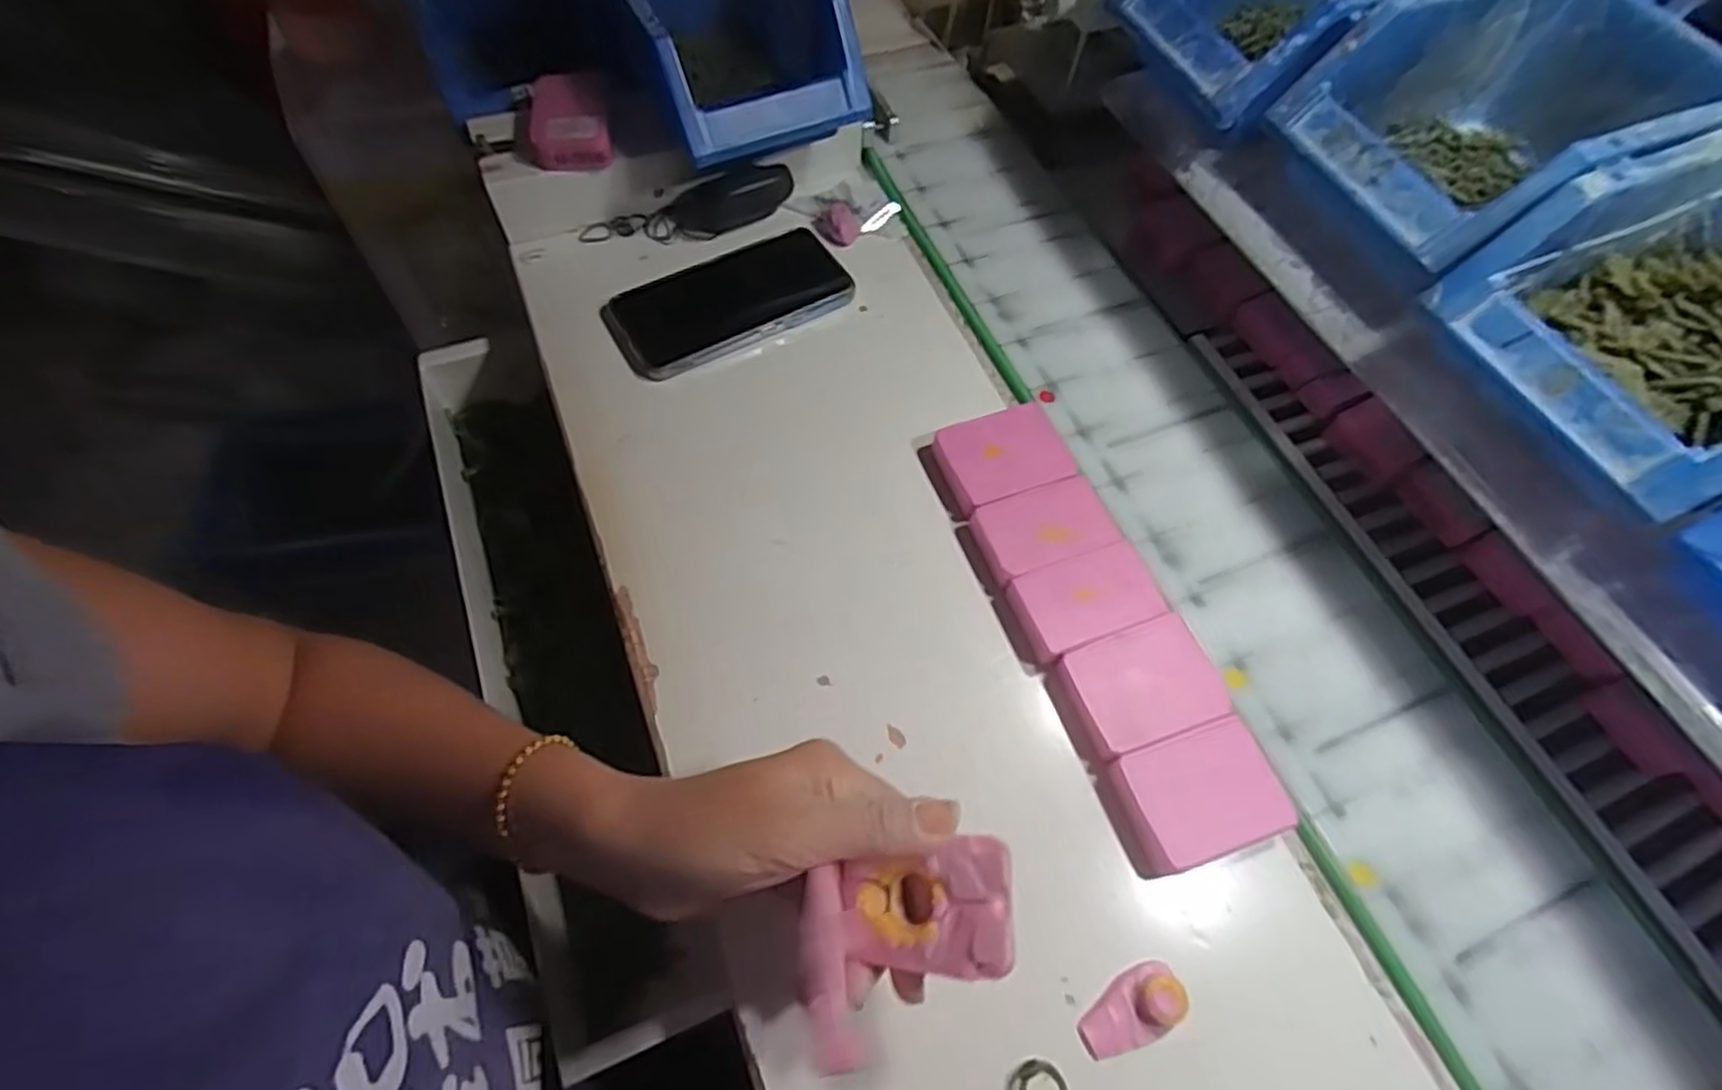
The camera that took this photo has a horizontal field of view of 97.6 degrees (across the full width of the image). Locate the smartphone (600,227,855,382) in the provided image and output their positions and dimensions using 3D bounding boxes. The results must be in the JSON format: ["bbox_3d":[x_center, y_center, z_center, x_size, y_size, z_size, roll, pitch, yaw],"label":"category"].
[{"bbox_3d":[-0.084,-0.158,0.483,0.150,0.013,0.075,-27,67,-17],"label":"smartphone"}]

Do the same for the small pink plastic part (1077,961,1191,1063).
[{"bbox_3d":[0.113,0.193,0.311,0.045,0.013,0.024,-31,68,-18],"label":"small pink plastic part"}]

